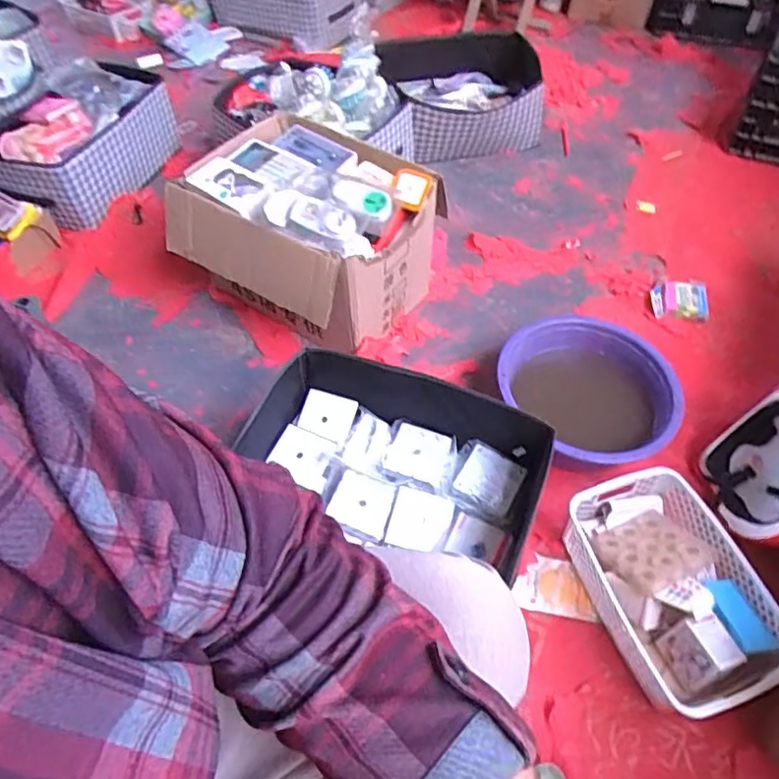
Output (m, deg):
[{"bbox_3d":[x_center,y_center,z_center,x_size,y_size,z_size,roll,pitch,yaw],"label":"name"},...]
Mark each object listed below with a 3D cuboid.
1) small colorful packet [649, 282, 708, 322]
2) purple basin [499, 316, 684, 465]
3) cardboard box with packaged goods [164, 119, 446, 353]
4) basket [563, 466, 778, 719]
[{"bbox_3d":[0.598,-0.186,1.219,0.105,0.029,0.096,4,53,4],"label":"small colorful packet"},{"bbox_3d":[0.328,0.021,1.011,0.285,0.135,0.287,0,52,0],"label":"purple basin"},{"bbox_3d":[-0.154,-0.286,1.138,0.405,0.297,0.351,25,57,19],"label":"cardboard box with packaged goods"},{"bbox_3d":[0.383,0.270,0.814,0.209,0.098,0.299,-16,54,-11],"label":"basket"}]

